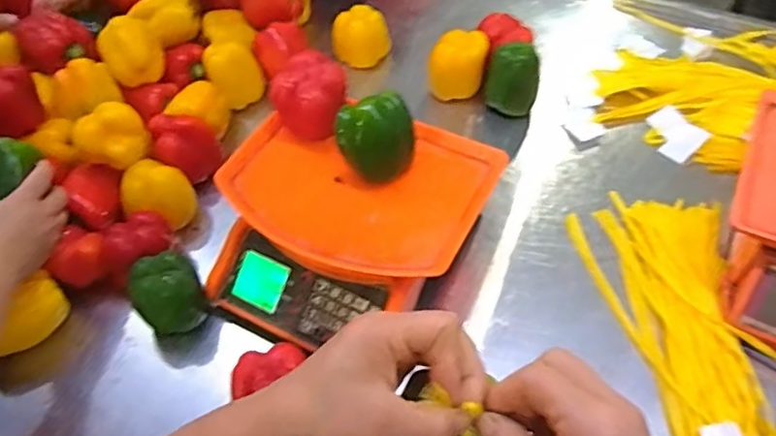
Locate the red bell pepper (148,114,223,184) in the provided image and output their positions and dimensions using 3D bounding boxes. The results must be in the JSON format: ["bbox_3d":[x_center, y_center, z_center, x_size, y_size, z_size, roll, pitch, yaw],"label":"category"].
[{"bbox_3d":[-0.276,-0.103,0.828,0.081,0.074,0.082,-1,53,1],"label":"red bell pepper"}]

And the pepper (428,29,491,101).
[{"bbox_3d":[0.105,-0.227,0.911,0.082,0.090,0.067,9,54,9],"label":"pepper"}]

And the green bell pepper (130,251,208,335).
[{"bbox_3d":[-0.250,0.086,0.692,0.067,0.081,0.068,-1,53,1],"label":"green bell pepper"}]

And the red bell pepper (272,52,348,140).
[{"bbox_3d":[-0.090,-0.137,0.700,0.086,0.065,0.087,8,53,8],"label":"red bell pepper"}]

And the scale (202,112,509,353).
[{"bbox_3d":[-0.051,0.006,0.705,0.283,0.132,0.268,21,56,17],"label":"scale"}]

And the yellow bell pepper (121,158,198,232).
[{"bbox_3d":[-0.292,-0.027,0.779,0.077,0.070,0.081,-3,53,0],"label":"yellow bell pepper"}]

